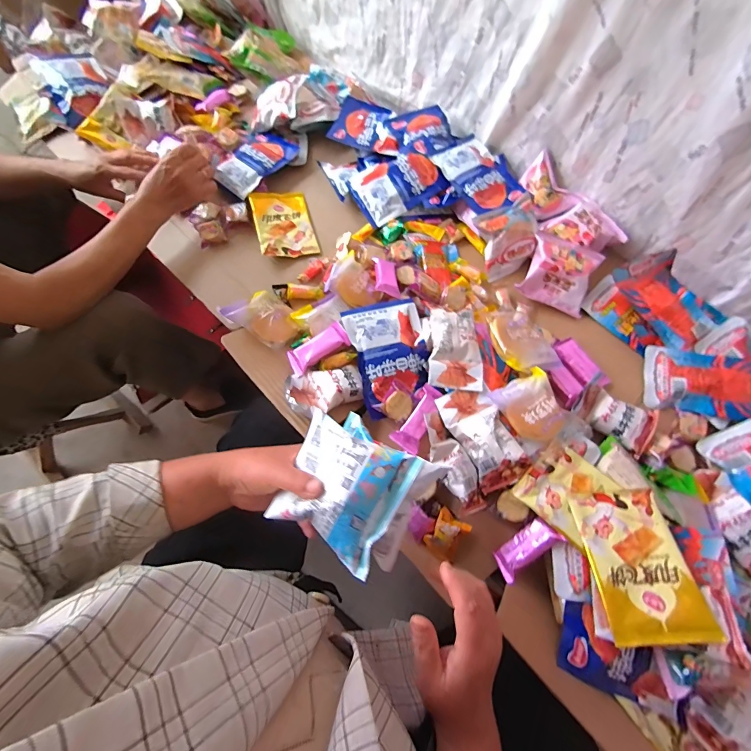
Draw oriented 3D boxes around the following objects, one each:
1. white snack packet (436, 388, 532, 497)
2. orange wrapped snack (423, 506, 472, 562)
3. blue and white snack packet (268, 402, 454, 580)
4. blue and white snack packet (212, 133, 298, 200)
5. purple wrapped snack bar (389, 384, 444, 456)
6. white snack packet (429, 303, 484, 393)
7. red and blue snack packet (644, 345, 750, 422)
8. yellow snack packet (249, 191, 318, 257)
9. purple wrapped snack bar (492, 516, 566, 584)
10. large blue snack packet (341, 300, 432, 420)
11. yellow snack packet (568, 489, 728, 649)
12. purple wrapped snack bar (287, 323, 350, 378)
[{"bbox_3d":[0.145,0.077,0.482,0.067,0.021,0.139,-19,69,-9],"label":"white snack packet"},{"bbox_3d":[0.096,0.219,0.489,0.046,0.019,0.060,32,89,0],"label":"orange wrapped snack"},{"bbox_3d":[-0.021,0.109,0.359,0.138,0.062,0.125,29,67,12],"label":"blue and white snack packet"},{"bbox_3d":[-0.235,-0.425,0.714,0.113,0.026,0.177,32,70,12],"label":"blue and white snack packet"},{"bbox_3d":[0.061,0.061,0.525,0.041,0.012,0.098,26,80,11],"label":"purple wrapped snack bar"},{"bbox_3d":[0.116,-0.041,0.527,0.078,0.038,0.126,4,67,1],"label":"white snack packet"},{"bbox_3d":[0.523,0.019,0.553,0.205,0.035,0.104,12,67,4],"label":"red and blue snack packet"},{"bbox_3d":[-0.172,-0.288,0.677,0.100,0.030,0.159,-15,65,-8],"label":"yellow snack packet"},{"bbox_3d":[0.187,0.215,0.451,0.085,0.025,0.032,-43,70,7],"label":"purple wrapped snack bar"},{"bbox_3d":[0.025,-0.033,0.547,0.114,0.041,0.162,-15,68,-7],"label":"large blue snack packet"},{"bbox_3d":[0.294,0.209,0.408,0.098,0.013,0.153,-7,54,5],"label":"yellow snack packet"},{"bbox_3d":[-0.085,-0.041,0.538,0.095,0.014,0.040,-34,72,-14],"label":"purple wrapped snack bar"}]

